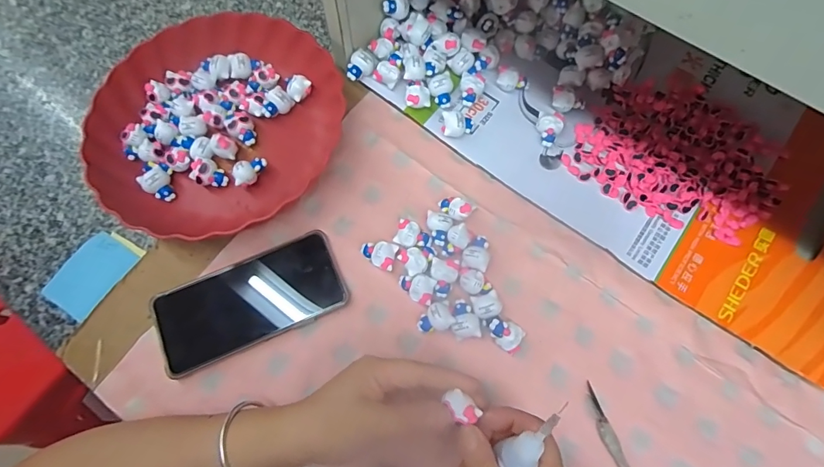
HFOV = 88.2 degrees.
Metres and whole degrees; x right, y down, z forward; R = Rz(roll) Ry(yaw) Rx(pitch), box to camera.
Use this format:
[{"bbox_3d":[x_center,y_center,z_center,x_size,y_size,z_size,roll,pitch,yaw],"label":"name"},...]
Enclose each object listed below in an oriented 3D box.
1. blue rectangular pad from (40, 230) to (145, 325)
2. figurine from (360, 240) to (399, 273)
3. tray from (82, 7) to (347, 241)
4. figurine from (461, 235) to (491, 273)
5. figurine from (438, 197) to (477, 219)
[{"bbox_3d":[-0.305,0.038,0.408,0.056,0.010,0.081,29,76,9],"label":"blue rectangular pad"},{"bbox_3d":[-0.032,0.020,0.404,0.032,0.018,0.024,18,75,6],"label":"figurine"},{"bbox_3d":[-0.196,-0.117,0.435,0.243,0.045,0.227,-31,76,-8],"label":"tray"},{"bbox_3d":[0.062,0.020,0.403,0.025,0.019,0.033,22,75,7],"label":"figurine"},{"bbox_3d":[0.043,-0.024,0.412,0.034,0.019,0.023,17,75,5],"label":"figurine"}]

